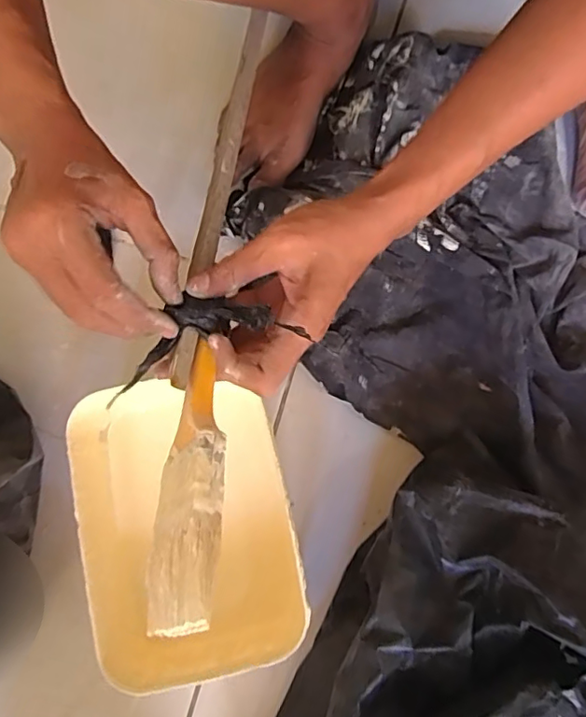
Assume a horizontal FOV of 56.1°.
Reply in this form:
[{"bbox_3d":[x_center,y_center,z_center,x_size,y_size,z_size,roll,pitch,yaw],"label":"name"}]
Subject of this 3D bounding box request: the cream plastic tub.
[{"bbox_3d":[-0.071,0.118,0.406,0.137,0.088,0.195,-13,78,-2],"label":"cream plastic tub"}]

